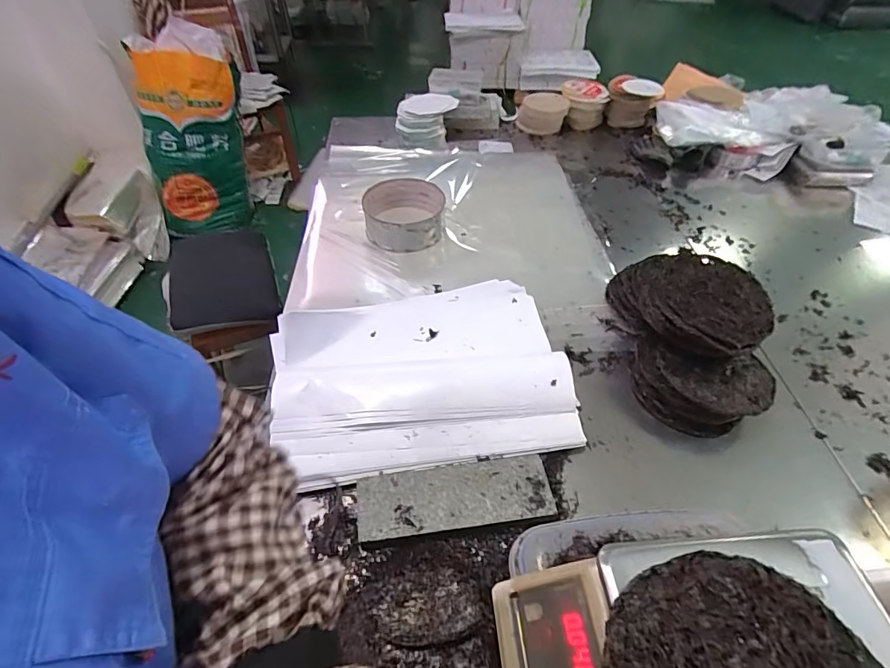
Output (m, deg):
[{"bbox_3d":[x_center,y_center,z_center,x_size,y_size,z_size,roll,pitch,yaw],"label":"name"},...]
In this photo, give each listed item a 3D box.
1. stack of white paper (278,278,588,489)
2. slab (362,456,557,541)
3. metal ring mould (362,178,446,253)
[{"bbox_3d":[-0.049,0.062,0.856,0.528,0.068,0.399,-10,47,-9],"label":"stack of white paper"},{"bbox_3d":[0.014,0.256,0.721,0.293,0.033,0.099,-6,49,-6],"label":"slab"},{"bbox_3d":[-0.107,-0.311,1.179,0.204,0.097,0.204,3,49,3],"label":"metal ring mould"}]

